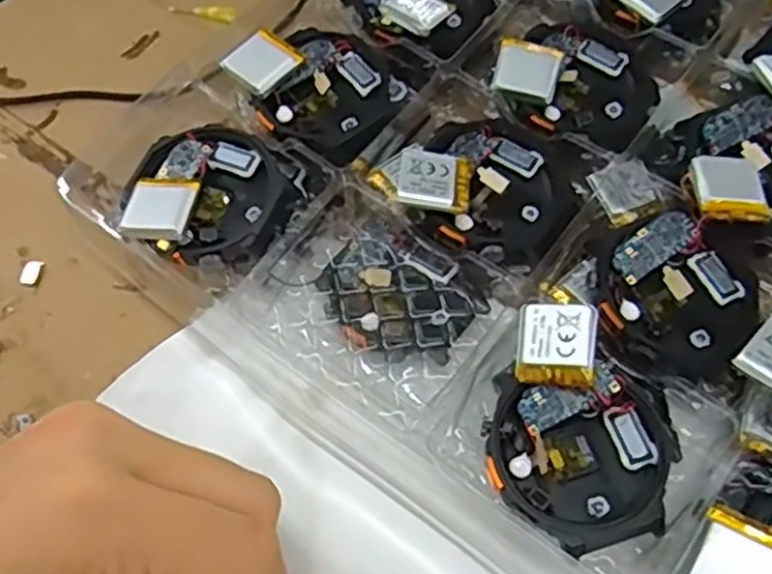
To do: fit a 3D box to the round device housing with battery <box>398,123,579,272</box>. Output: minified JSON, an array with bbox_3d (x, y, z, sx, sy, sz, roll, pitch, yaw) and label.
[{"bbox_3d":[0.036,-0.034,0.252,0.053,0.022,0.051,-1,63,1],"label":"round device housing with battery"}]

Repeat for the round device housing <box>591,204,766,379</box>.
[{"bbox_3d":[0.090,0.002,0.232,0.051,0.011,0.048,-1,63,1],"label":"round device housing"}]

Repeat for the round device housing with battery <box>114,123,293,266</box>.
[{"bbox_3d":[-0.056,-0.029,0.249,0.050,0.016,0.049,3,58,-5],"label":"round device housing with battery"}]

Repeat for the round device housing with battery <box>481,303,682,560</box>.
[{"bbox_3d":[0.054,0.039,0.206,0.050,0.014,0.059,20,65,12],"label":"round device housing with battery"}]

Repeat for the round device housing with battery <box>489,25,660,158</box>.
[{"bbox_3d":[0.070,-0.073,0.269,0.054,0.017,0.048,34,68,18],"label":"round device housing with battery"}]

